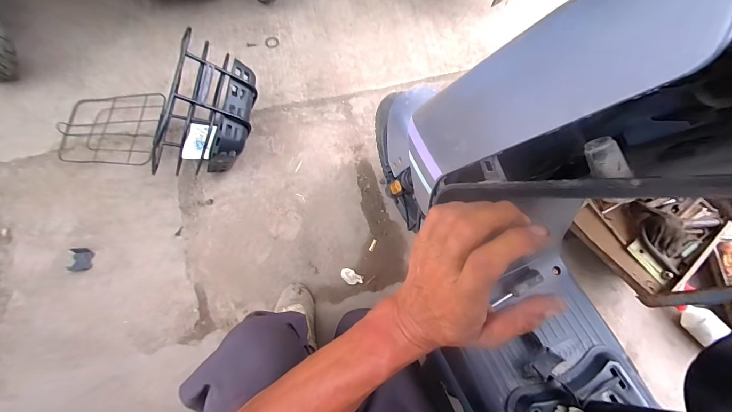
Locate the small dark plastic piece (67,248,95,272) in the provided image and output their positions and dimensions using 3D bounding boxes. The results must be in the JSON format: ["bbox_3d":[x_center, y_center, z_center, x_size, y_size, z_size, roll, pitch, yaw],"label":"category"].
[{"bbox_3d":[-0.778,0.146,0.888,0.058,0.022,0.062,-5,71,-4],"label":"small dark plastic piece"}]

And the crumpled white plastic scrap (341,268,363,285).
[{"bbox_3d":[-0.040,0.196,0.894,0.064,0.011,0.035,31,73,8],"label":"crumpled white plastic scrap"}]

